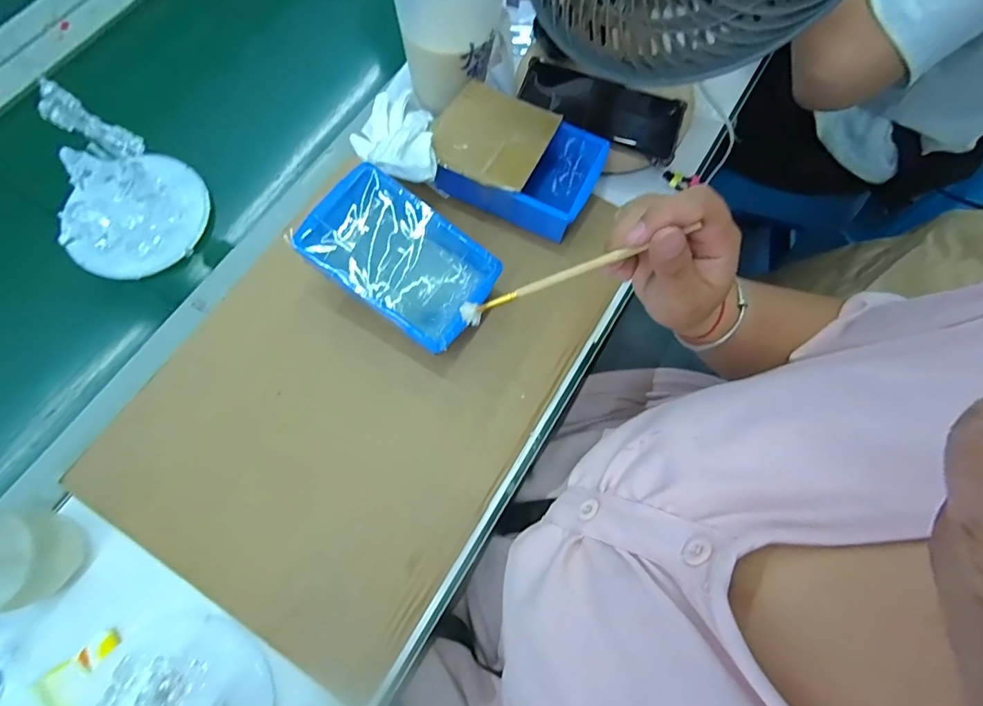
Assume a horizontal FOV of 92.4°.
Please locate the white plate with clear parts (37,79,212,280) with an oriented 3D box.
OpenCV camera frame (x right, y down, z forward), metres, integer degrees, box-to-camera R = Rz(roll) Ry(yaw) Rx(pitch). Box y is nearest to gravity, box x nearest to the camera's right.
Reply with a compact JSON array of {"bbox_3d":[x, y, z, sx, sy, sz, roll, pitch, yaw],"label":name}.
[{"bbox_3d":[-0.334,-0.147,0.399,0.113,0.114,0.124,1,72,-2],"label":"white plate with clear parts"}]

